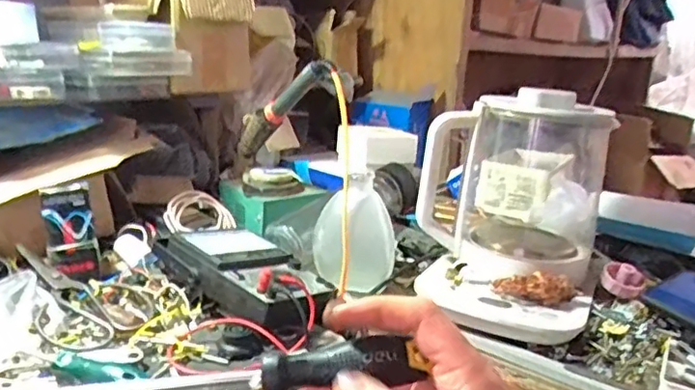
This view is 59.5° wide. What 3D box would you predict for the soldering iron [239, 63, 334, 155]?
[{"bbox_3d":[-0.082,-0.106,0.731,0.020,0.035,0.222,-10,-16,-40],"label":"soldering iron"}]

